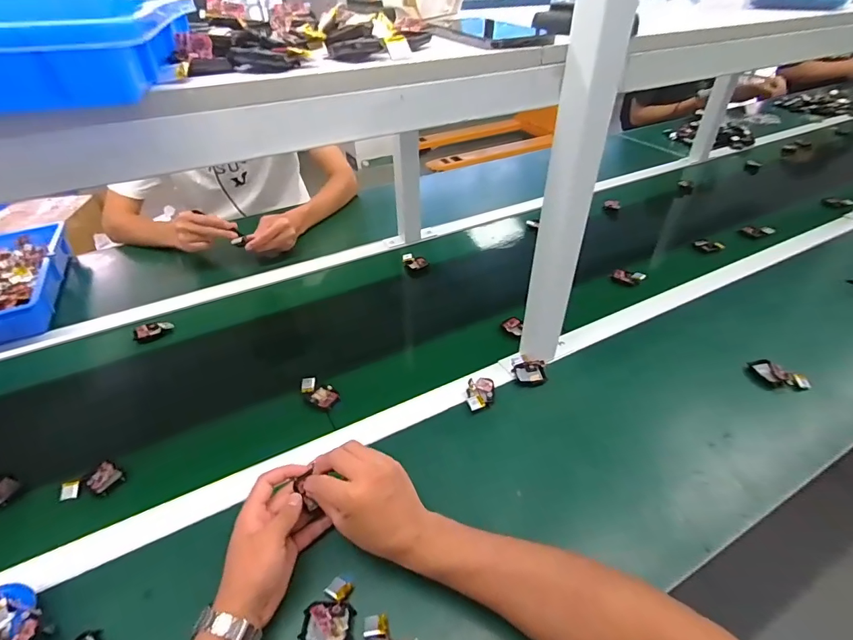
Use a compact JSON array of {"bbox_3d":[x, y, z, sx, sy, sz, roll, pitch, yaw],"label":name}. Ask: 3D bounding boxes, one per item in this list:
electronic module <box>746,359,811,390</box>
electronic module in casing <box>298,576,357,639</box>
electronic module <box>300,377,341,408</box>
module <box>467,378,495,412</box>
[{"bbox_3d":[0.513,0.079,0.632,0.039,0.020,0.073,-28,47,-28],"label":"electronic module"},{"bbox_3d":[-0.093,0.279,0.417,0.047,0.018,0.056,-1,40,1],"label":"electronic module in casing"},{"bbox_3d":[-0.153,0.103,0.627,0.063,0.018,0.034,29,48,31],"label":"electronic module"},{"bbox_3d":[0.077,0.105,0.614,0.038,0.012,0.051,1,40,2],"label":"module"}]

